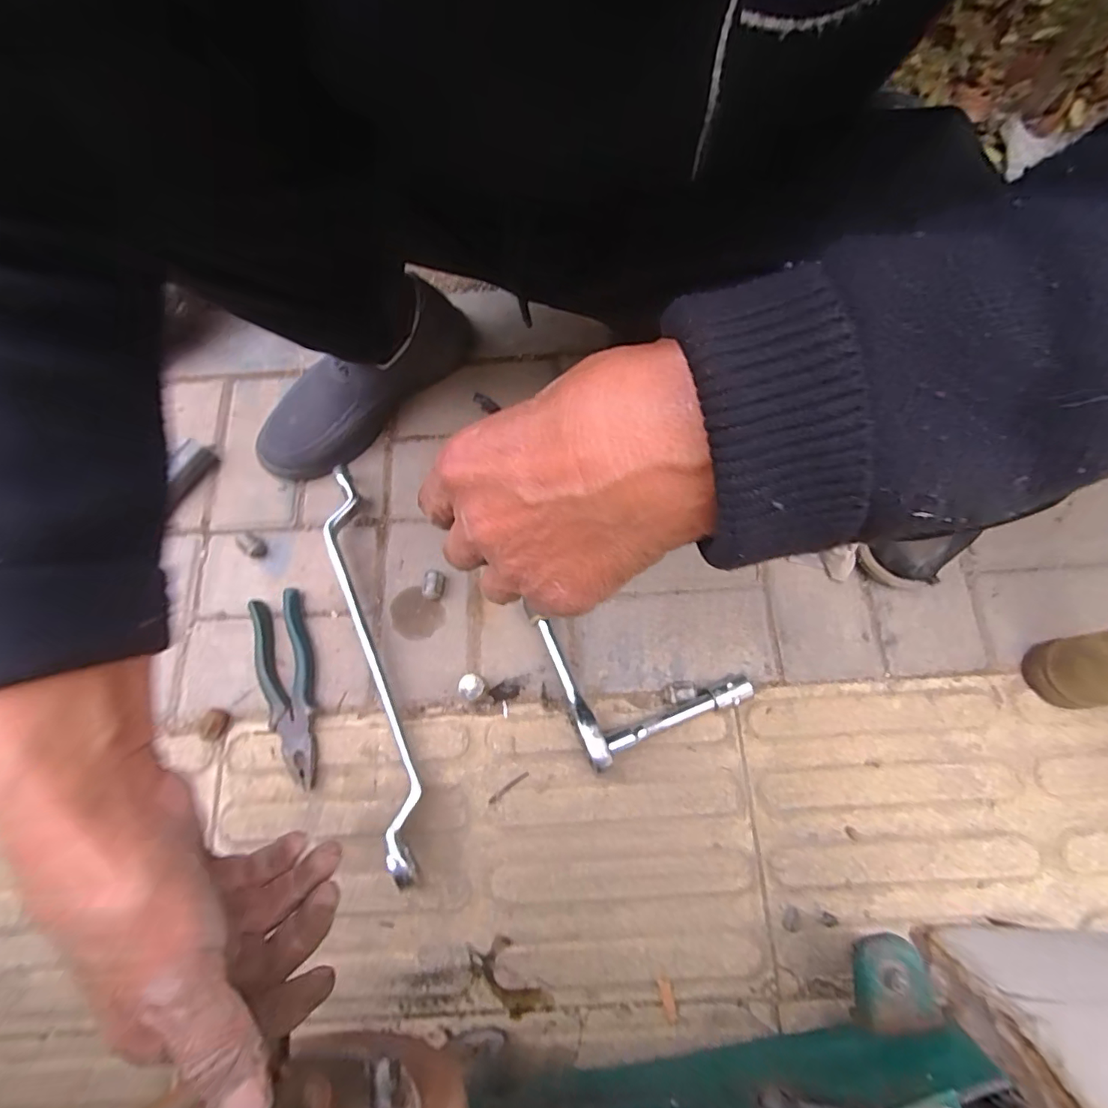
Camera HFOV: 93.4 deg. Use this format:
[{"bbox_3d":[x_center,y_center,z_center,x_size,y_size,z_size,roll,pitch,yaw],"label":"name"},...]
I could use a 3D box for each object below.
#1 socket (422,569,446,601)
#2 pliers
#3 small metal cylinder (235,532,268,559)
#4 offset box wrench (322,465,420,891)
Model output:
[{"bbox_3d":[-0.124,0.032,0.539,0.019,0.021,0.028,14,75,6],"label":"socket"},{"bbox_3d":[-0.263,0.130,0.511,0.053,0.021,0.185,-14,73,-2],"label":"pliers"},{"bbox_3d":[-0.319,-0.007,0.556,0.025,0.025,0.020,29,77,10],"label":"small metal cylinder"},{"bbox_3d":[-0.176,0.100,0.509,0.035,0.042,0.395,-17,74,-3],"label":"offset box wrench"}]

